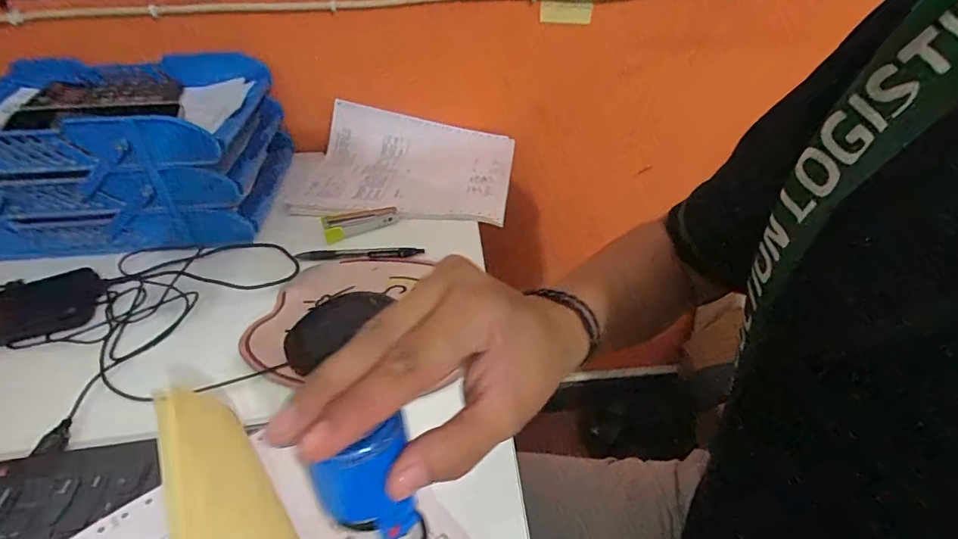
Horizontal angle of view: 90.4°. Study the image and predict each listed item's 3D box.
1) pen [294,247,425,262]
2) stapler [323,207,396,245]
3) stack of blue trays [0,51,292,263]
[{"bbox_3d":[-0.136,-0.018,0.540,0.142,0.009,0.015,-2,37,-1],"label":"pen"},{"bbox_3d":[-0.146,-0.061,0.585,0.090,0.018,0.039,-14,39,-16],"label":"stapler"},{"bbox_3d":[-0.466,-0.153,0.605,0.383,0.152,0.271,-6,37,-6],"label":"stack of blue trays"}]

